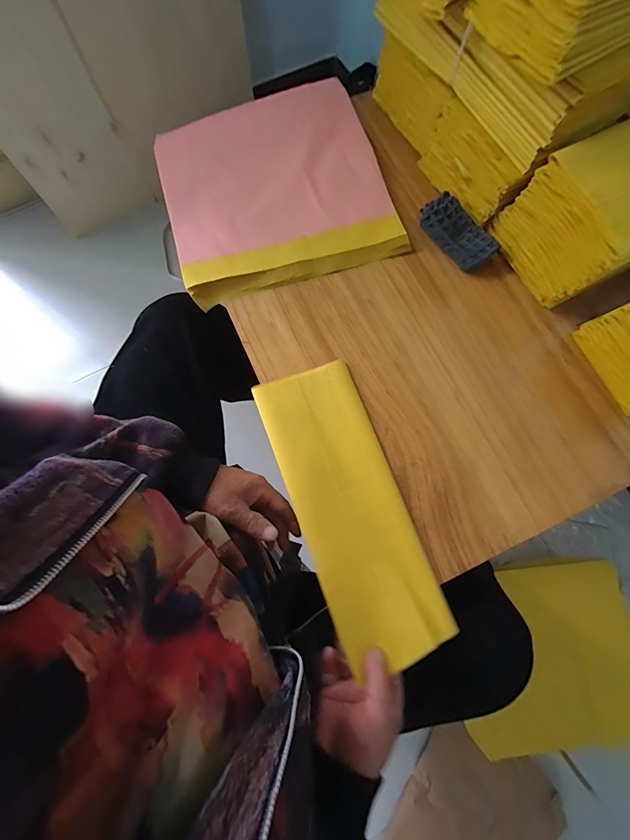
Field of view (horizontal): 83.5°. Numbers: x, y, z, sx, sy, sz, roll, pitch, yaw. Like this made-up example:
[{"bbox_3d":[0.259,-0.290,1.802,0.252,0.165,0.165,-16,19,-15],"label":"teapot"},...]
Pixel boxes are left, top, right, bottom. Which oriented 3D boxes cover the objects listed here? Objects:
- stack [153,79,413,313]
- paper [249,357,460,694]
[{"bbox_3d":[-0.056,-0.334,0.499,0.301,0.023,0.310,-16,78,-5],"label":"stack"},{"bbox_3d":[0.037,0.088,0.386,0.116,0.031,0.314,-21,75,-6],"label":"paper"}]

